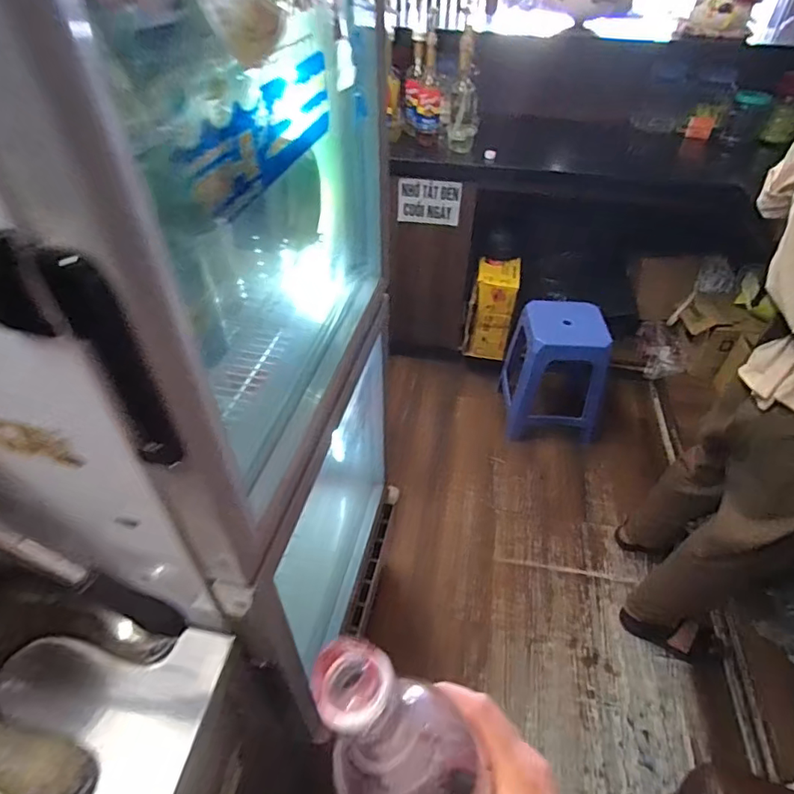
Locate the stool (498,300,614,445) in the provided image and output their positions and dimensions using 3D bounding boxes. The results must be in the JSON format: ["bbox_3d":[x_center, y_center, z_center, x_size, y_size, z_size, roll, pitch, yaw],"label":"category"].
[{"bbox_3d":[0.561,-0.083,1.862,0.306,0.412,0.377,2,44,1],"label":"stool"}]

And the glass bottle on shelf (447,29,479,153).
[{"bbox_3d":[0.224,-0.997,1.688,0.104,0.335,0.123,7,44,6],"label":"glass bottle on shelf"}]

